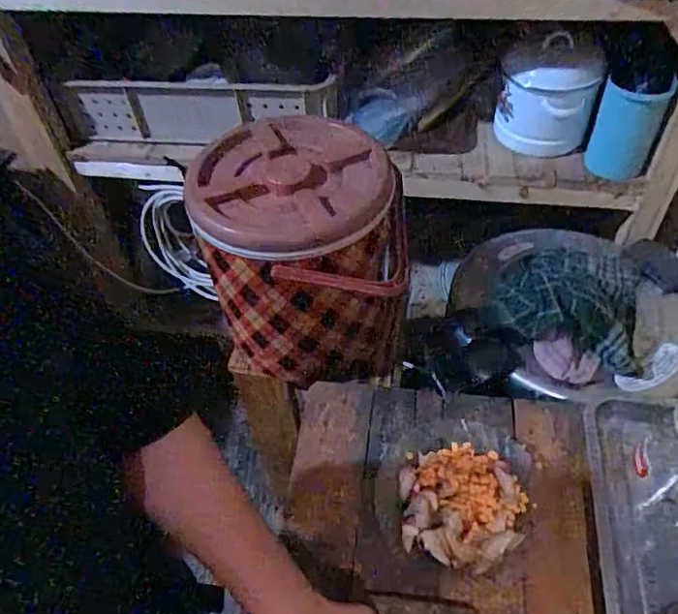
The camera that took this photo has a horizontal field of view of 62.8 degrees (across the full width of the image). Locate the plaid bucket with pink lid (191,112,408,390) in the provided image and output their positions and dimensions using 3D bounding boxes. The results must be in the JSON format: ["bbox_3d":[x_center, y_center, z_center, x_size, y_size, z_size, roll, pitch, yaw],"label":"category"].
[{"bbox_3d":[-0.054,-0.074,0.837,0.263,0.294,0.258,-4,51,1],"label":"plaid bucket with pink lid"}]

